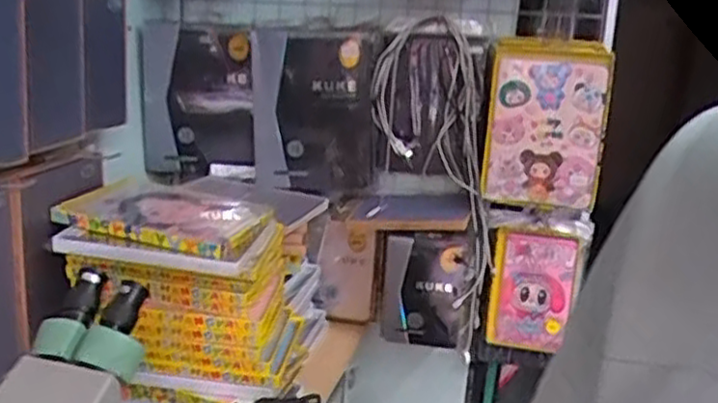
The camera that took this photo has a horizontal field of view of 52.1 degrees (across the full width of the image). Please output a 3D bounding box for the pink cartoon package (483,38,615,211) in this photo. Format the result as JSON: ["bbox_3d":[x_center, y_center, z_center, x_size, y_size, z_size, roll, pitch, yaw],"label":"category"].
[{"bbox_3d":[0.322,-0.133,1.262,0.194,0.278,0.049,8,13,13],"label":"pink cartoon package"}]

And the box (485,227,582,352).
[{"bbox_3d":[0.323,0.166,1.379,0.149,0.218,0.045,7,13,10],"label":"box"}]

